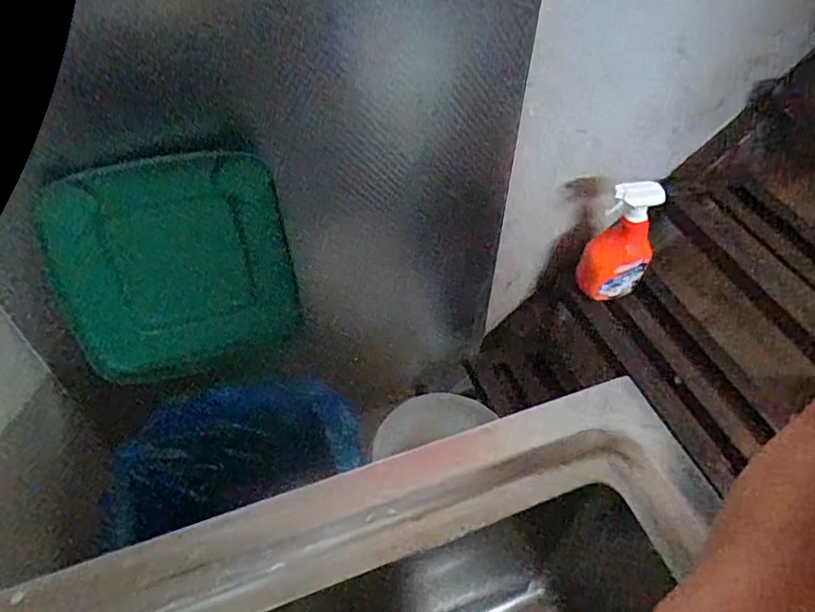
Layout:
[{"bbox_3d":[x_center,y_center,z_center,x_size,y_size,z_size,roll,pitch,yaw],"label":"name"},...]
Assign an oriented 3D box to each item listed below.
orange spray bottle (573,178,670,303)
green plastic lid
[{"bbox_3d":[0.397,-0.114,1.091,0.126,0.253,0.050,1,48,1],"label":"orange spray bottle"},{"bbox_3d":[-0.323,-0.046,0.854,0.318,0.324,0.058,-12,23,-8],"label":"green plastic lid"}]

